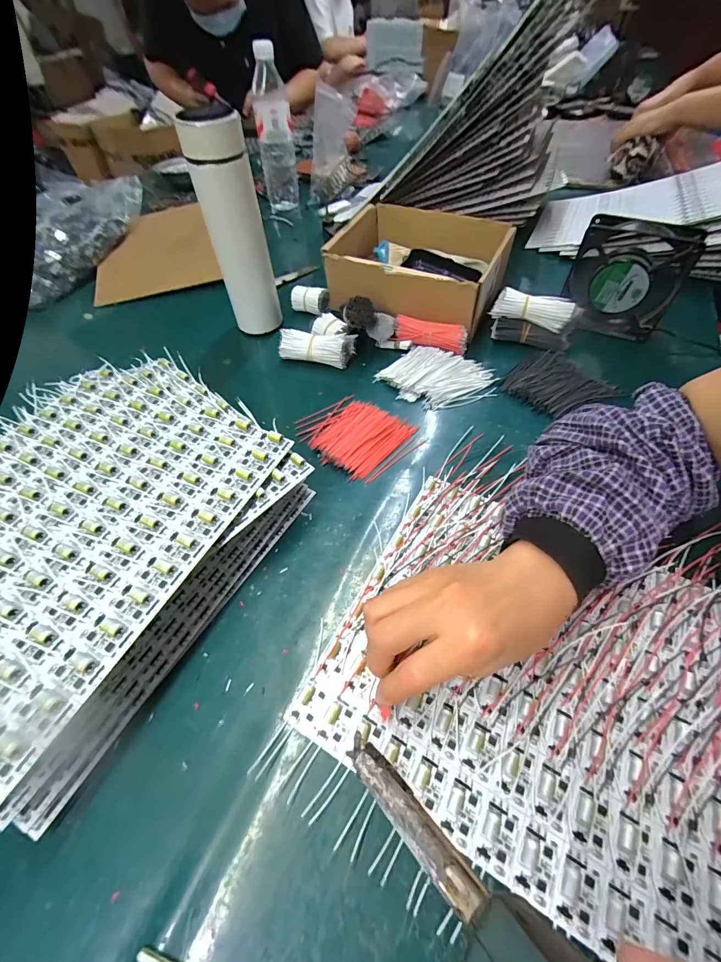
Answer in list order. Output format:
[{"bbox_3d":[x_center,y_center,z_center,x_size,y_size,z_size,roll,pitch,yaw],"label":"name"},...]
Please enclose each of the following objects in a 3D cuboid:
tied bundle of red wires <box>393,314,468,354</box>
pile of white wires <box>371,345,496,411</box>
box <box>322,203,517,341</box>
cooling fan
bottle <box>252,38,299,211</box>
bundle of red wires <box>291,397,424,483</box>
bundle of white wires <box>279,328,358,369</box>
[{"bbox_3d":[0.092,-0.192,0.506,0.096,0.027,0.032,19,57,16],"label":"tied bundle of red wires"},{"bbox_3d":[0.094,-0.131,0.477,0.136,0.010,0.097,21,57,17],"label":"pile of white wires"},{"bbox_3d":[0.086,-0.310,0.561,0.239,0.086,0.181,24,58,19],"label":"box"},{"bbox_3d":[0.321,-0.249,0.469,0.118,0.110,0.034,27,59,21],"label":"cooling fan"},{"bbox_3d":[-0.177,-0.720,0.792,0.071,0.236,0.073,-6,53,-2],"label":"bottle"},{"bbox_3d":[-0.006,-0.053,0.424,0.124,0.011,0.095,31,61,23],"label":"bundle of red wires"},{"bbox_3d":[-0.056,-0.175,0.501,0.095,0.035,0.035,10,55,10],"label":"bundle of white wires"}]

